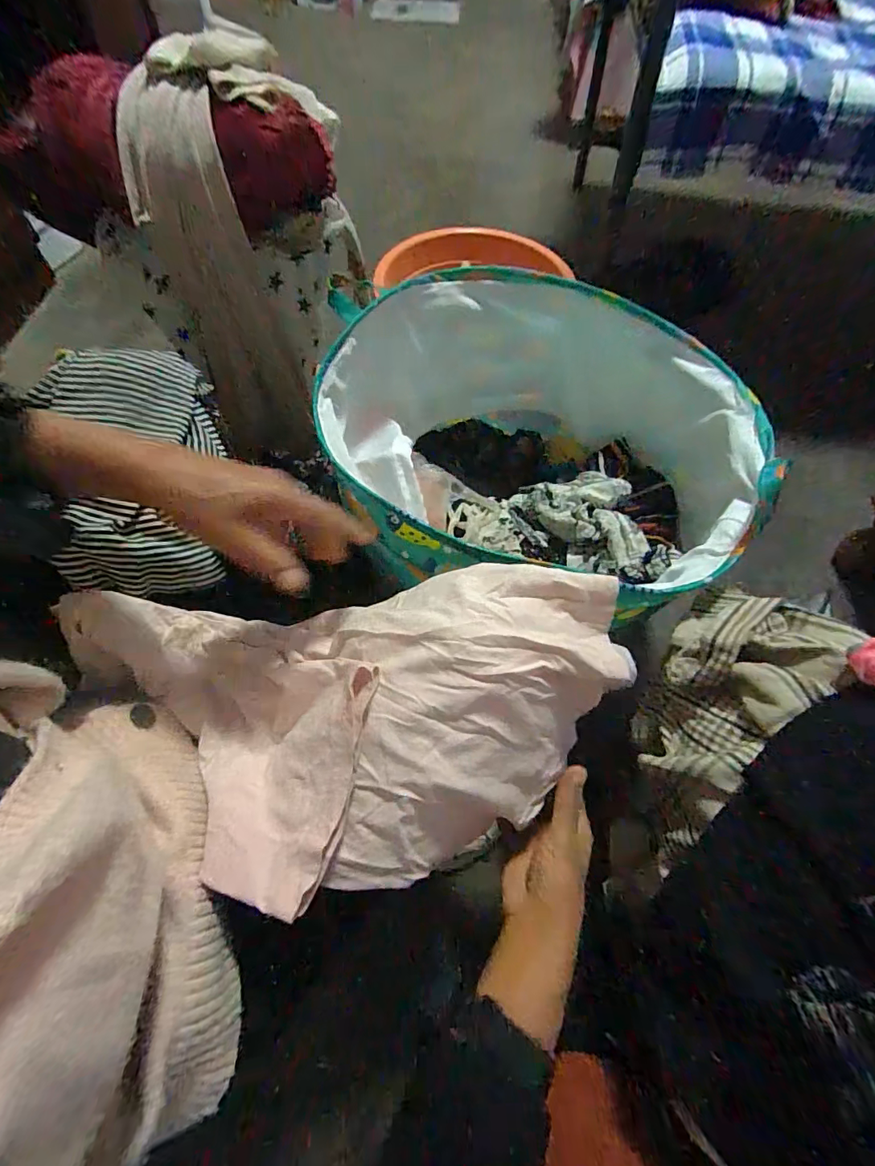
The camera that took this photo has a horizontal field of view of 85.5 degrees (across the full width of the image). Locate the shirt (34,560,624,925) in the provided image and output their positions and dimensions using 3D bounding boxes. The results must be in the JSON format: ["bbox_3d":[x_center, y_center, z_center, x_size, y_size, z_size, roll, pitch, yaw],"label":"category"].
[{"bbox_3d":[-0.074,0.104,0.351,0.418,0.109,0.210,0,63,-3],"label":"shirt"}]

